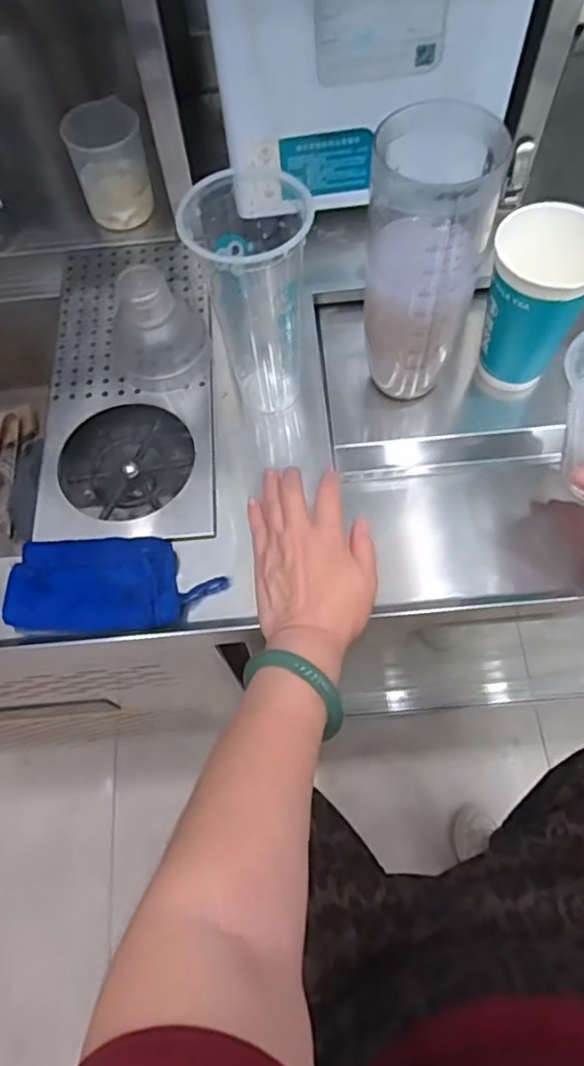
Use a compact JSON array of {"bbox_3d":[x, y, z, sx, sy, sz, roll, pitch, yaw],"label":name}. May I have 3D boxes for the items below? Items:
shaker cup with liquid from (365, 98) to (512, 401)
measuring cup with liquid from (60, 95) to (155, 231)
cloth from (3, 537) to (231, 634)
[{"bbox_3d":[0.105,-0.204,0.485,0.079,0.239,0.077,33,71,16],"label":"shaker cup with liquid"},{"bbox_3d":[-0.180,-0.368,0.625,0.068,0.086,0.075,-14,66,-4],"label":"measuring cup with liquid"},{"bbox_3d":[-0.134,0.038,0.473,0.155,0.030,0.070,-3,66,1],"label":"cloth"}]

